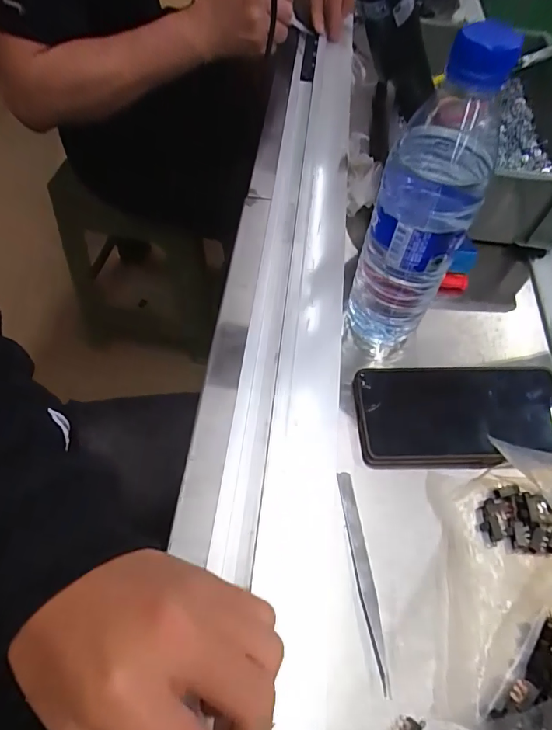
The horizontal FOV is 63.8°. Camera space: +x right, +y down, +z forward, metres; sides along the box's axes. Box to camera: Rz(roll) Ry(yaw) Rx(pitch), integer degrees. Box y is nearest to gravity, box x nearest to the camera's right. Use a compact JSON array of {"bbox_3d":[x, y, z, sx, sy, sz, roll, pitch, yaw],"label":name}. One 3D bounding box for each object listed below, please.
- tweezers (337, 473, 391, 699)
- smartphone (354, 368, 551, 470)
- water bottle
[{"bbox_3d":[0.057,0.134,0.288,0.011,0.009,0.130,-4,59,-6],"label":"tweezers"},{"bbox_3d":[0.154,0.039,0.347,0.177,0.014,0.080,2,58,-2],"label":"smartphone"},{"bbox_3d":[0.099,-0.100,0.305,0.064,0.210,0.059,25,60,12],"label":"water bottle"}]

